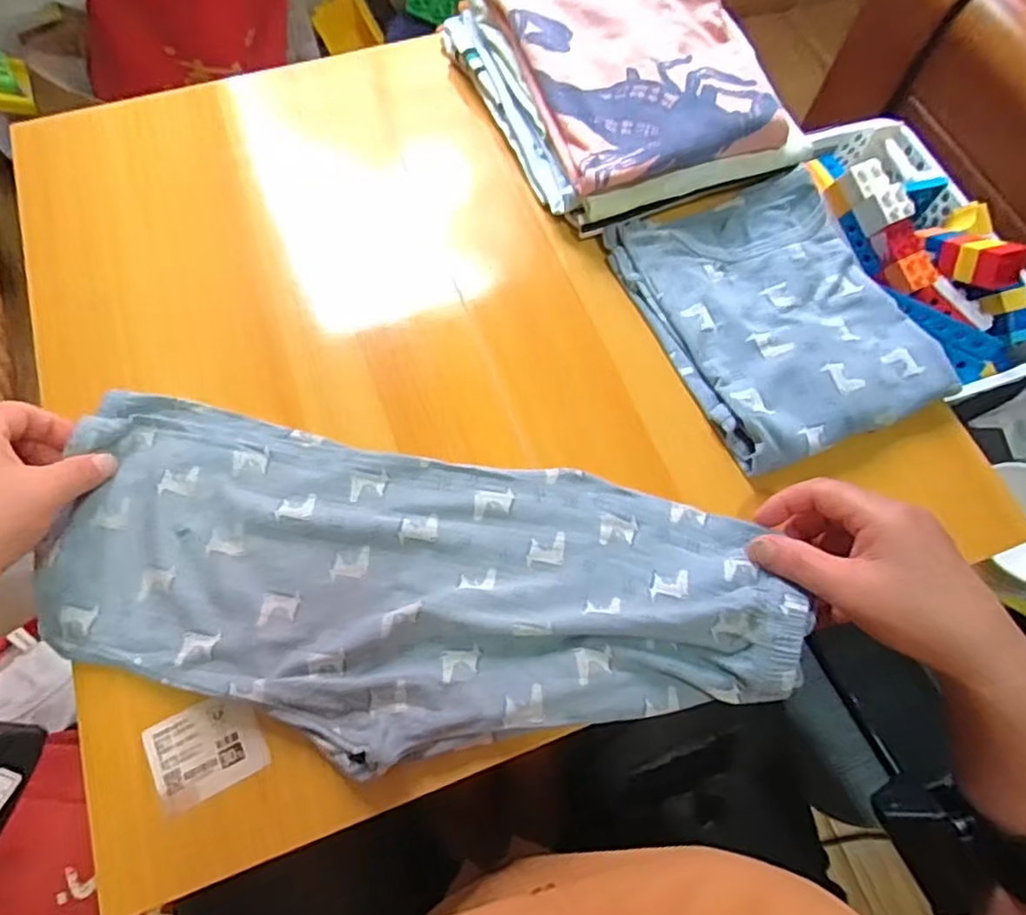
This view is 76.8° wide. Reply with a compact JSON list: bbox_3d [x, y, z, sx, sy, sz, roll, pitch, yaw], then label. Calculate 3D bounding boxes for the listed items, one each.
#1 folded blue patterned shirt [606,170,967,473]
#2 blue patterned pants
[{"bbox_3d":[0.192,-0.110,0.470,0.172,0.018,0.212,-21,68,-8],"label":"folded blue patterned shirt"},{"bbox_3d":[-0.060,0.076,0.385,0.431,0.031,0.181,8,67,3],"label":"blue patterned pants"}]

